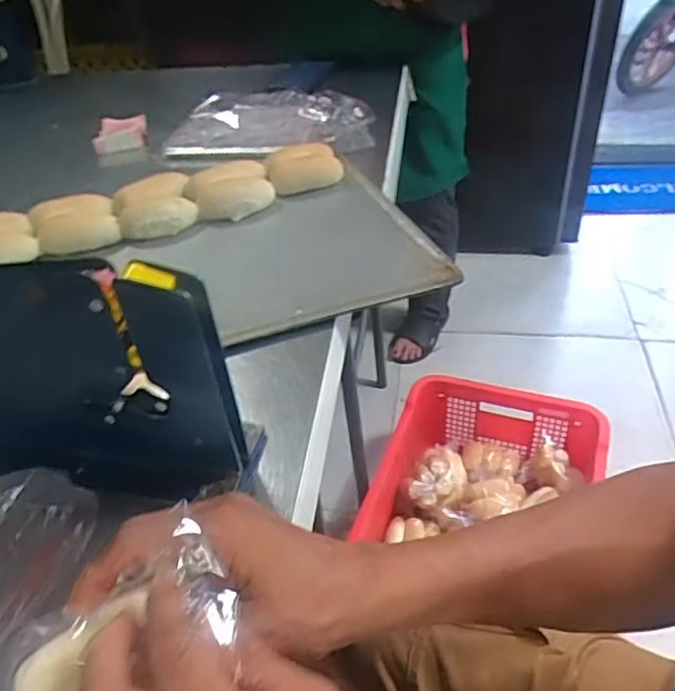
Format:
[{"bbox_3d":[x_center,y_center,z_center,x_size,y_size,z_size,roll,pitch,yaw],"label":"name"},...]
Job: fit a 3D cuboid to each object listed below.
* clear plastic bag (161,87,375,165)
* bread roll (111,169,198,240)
[{"bbox_3d":[-0.092,-0.311,0.851,0.278,0.027,0.180,-1,39,5],"label":"clear plastic bag"},{"bbox_3d":[-0.197,-0.152,0.664,0.083,0.037,0.087,-16,40,-13],"label":"bread roll"}]

